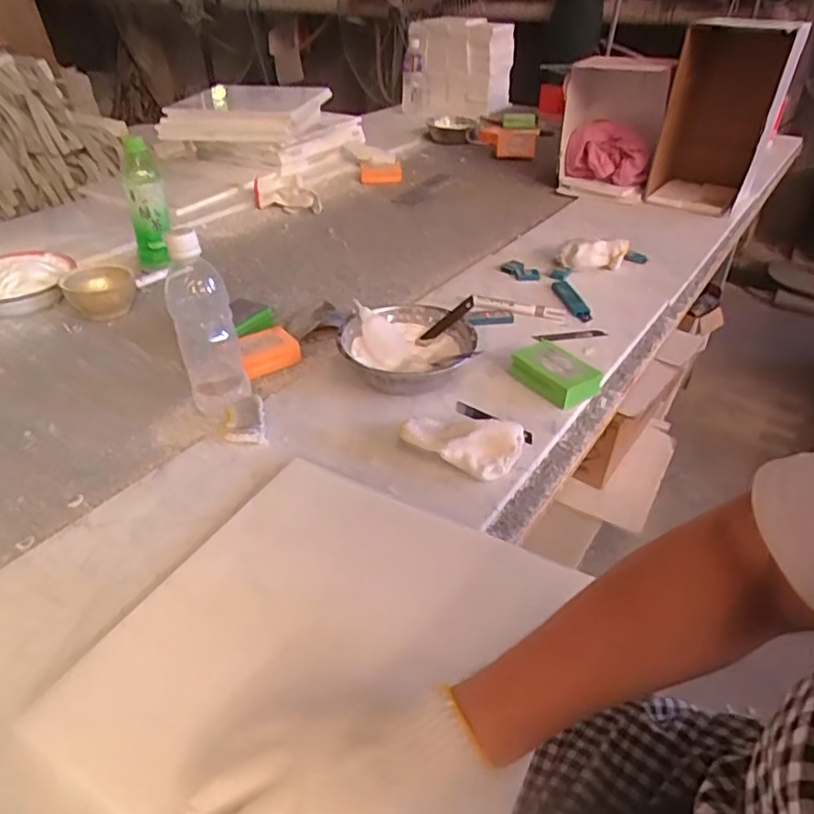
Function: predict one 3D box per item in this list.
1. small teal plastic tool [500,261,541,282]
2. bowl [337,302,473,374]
[{"bbox_3d":[0.179,-0.217,0.979,0.067,0.020,0.046,30,47,33],"label":"small teal plastic tool"},{"bbox_3d":[0.000,-0.072,0.744,0.155,0.056,0.148,0,38,0],"label":"bowl"}]

